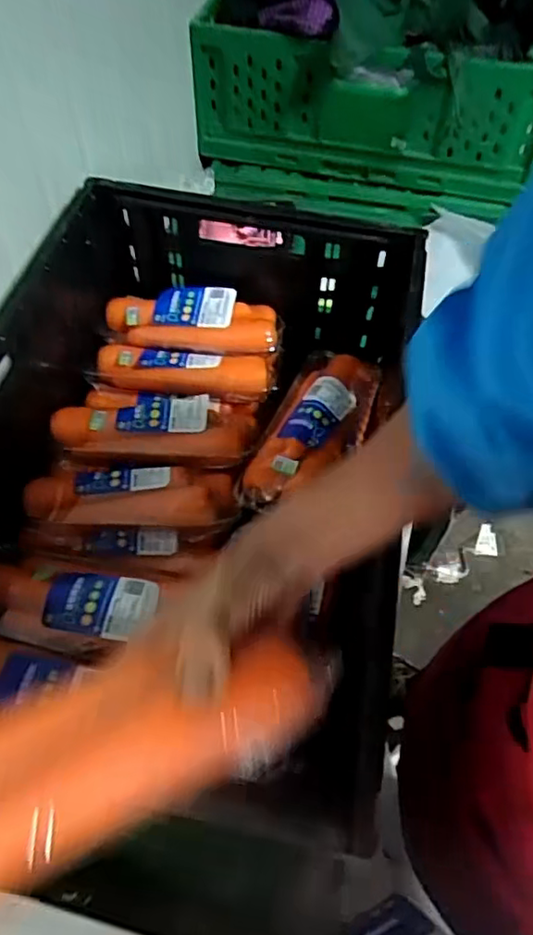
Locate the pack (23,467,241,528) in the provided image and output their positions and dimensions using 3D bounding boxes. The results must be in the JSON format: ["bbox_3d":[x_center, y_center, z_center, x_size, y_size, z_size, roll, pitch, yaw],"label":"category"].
[{"bbox_3d":[-0.142,0.027,0.630,0.222,0.046,0.086,4,57,1],"label":"pack"}]

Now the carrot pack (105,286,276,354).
[{"bbox_3d":[-0.094,-0.187,0.760,0.212,0.036,0.083,6,78,6],"label":"carrot pack"}]

